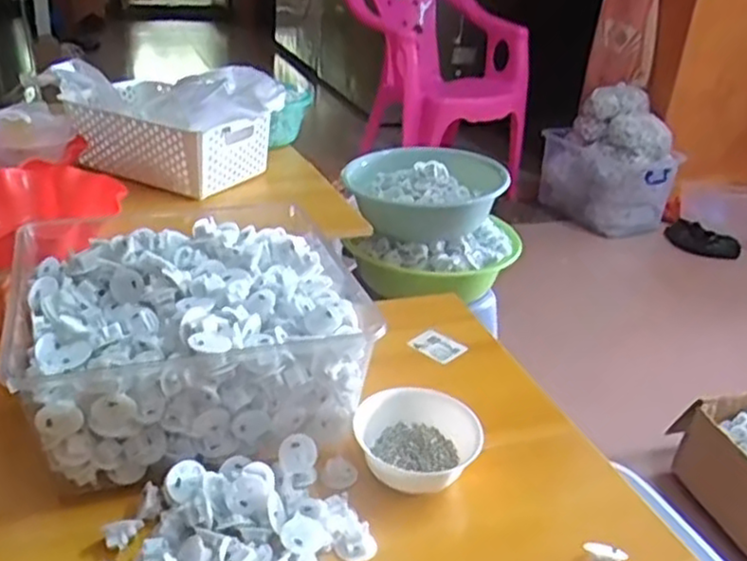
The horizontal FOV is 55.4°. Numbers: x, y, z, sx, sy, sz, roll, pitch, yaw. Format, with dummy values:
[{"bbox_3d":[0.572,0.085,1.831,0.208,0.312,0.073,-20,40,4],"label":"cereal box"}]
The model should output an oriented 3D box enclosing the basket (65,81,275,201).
[{"bbox_3d":[-0.333,-0.230,1.160,0.284,0.105,0.179,16,30,21],"label":"basket"}]

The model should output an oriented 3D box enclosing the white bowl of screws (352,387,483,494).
[{"bbox_3d":[0.039,0.152,0.671,0.121,0.051,0.103,7,28,5],"label":"white bowl of screws"}]

